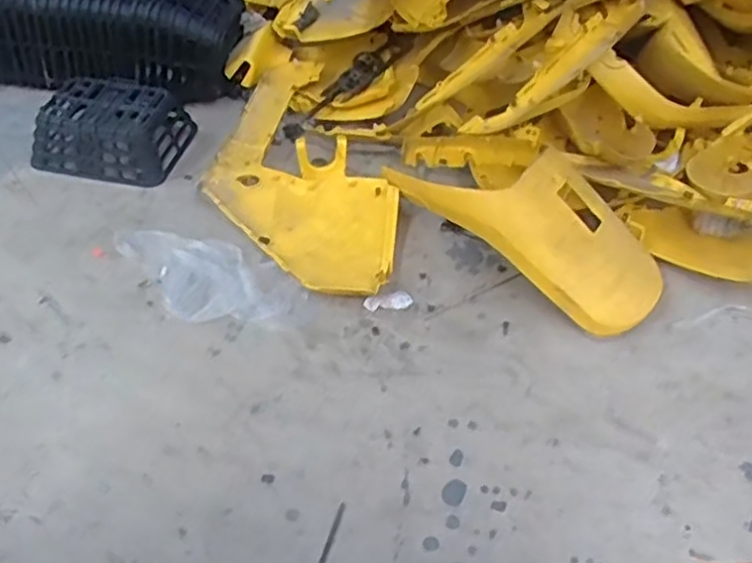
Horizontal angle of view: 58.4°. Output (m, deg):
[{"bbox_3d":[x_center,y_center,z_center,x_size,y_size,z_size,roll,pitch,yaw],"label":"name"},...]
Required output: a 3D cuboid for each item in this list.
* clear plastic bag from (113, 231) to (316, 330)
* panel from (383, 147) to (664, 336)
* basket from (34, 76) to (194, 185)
[{"bbox_3d":[-0.321,-0.009,1.265,0.428,0.016,0.190,20,44,16],"label":"clear plastic bag"},{"bbox_3d":[0.287,-0.135,1.310,0.565,0.184,0.254,30,47,25],"label":"panel"},{"bbox_3d":[-0.598,-0.354,1.528,0.304,0.111,0.236,10,43,7],"label":"basket"}]

